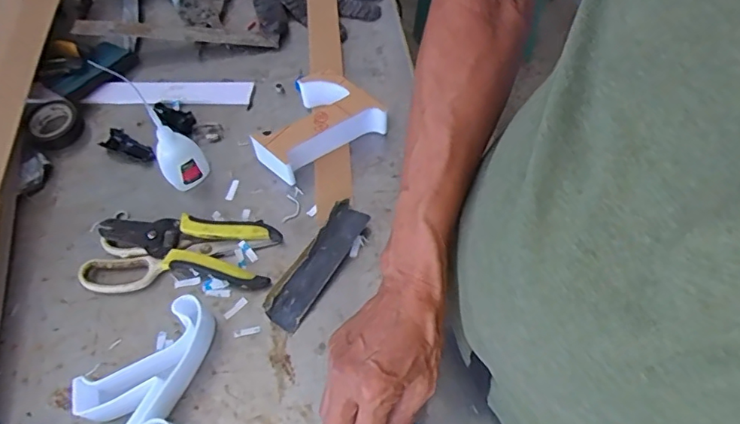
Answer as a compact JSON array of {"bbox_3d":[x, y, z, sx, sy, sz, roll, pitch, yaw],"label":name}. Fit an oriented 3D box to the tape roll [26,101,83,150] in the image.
[{"bbox_3d":[-0.359,-0.101,0.611,0.054,0.019,0.061,-40,66,-18],"label":"tape roll"}]

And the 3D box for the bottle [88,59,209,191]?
[{"bbox_3d":[-0.196,-0.064,0.536,0.043,0.100,0.028,-28,63,-12],"label":"bottle"}]

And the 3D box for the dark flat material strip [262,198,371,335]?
[{"bbox_3d":[-0.049,0.047,0.503,0.032,0.034,0.132,27,65,17],"label":"dark flat material strip"}]

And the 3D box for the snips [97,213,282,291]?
[{"bbox_3d":[-0.177,0.027,0.528,0.170,0.023,0.070,11,62,9],"label":"snips"}]

